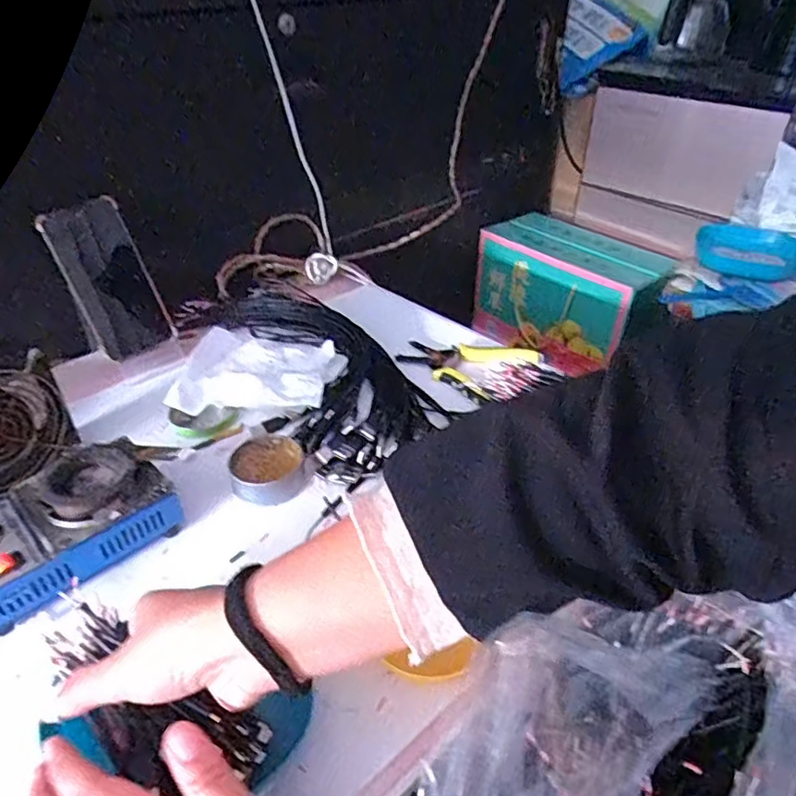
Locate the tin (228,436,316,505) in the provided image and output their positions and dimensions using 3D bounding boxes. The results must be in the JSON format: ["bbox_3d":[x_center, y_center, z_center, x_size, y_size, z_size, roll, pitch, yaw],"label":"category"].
[{"bbox_3d":[-0.112,0.064,0.529,0.069,0.024,0.064,0,38,0],"label":"tin"}]

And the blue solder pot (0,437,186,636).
[{"bbox_3d":[-0.258,0.098,0.457,0.098,0.058,0.149,31,47,34],"label":"blue solder pot"}]

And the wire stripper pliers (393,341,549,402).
[{"bbox_3d":[0.078,-0.049,0.676,0.147,0.017,0.102,23,43,27],"label":"wire stripper pliers"}]

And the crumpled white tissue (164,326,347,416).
[{"bbox_3d":[-0.142,-0.038,0.646,0.153,0.033,0.163,4,38,5],"label":"crumpled white tissue"}]

